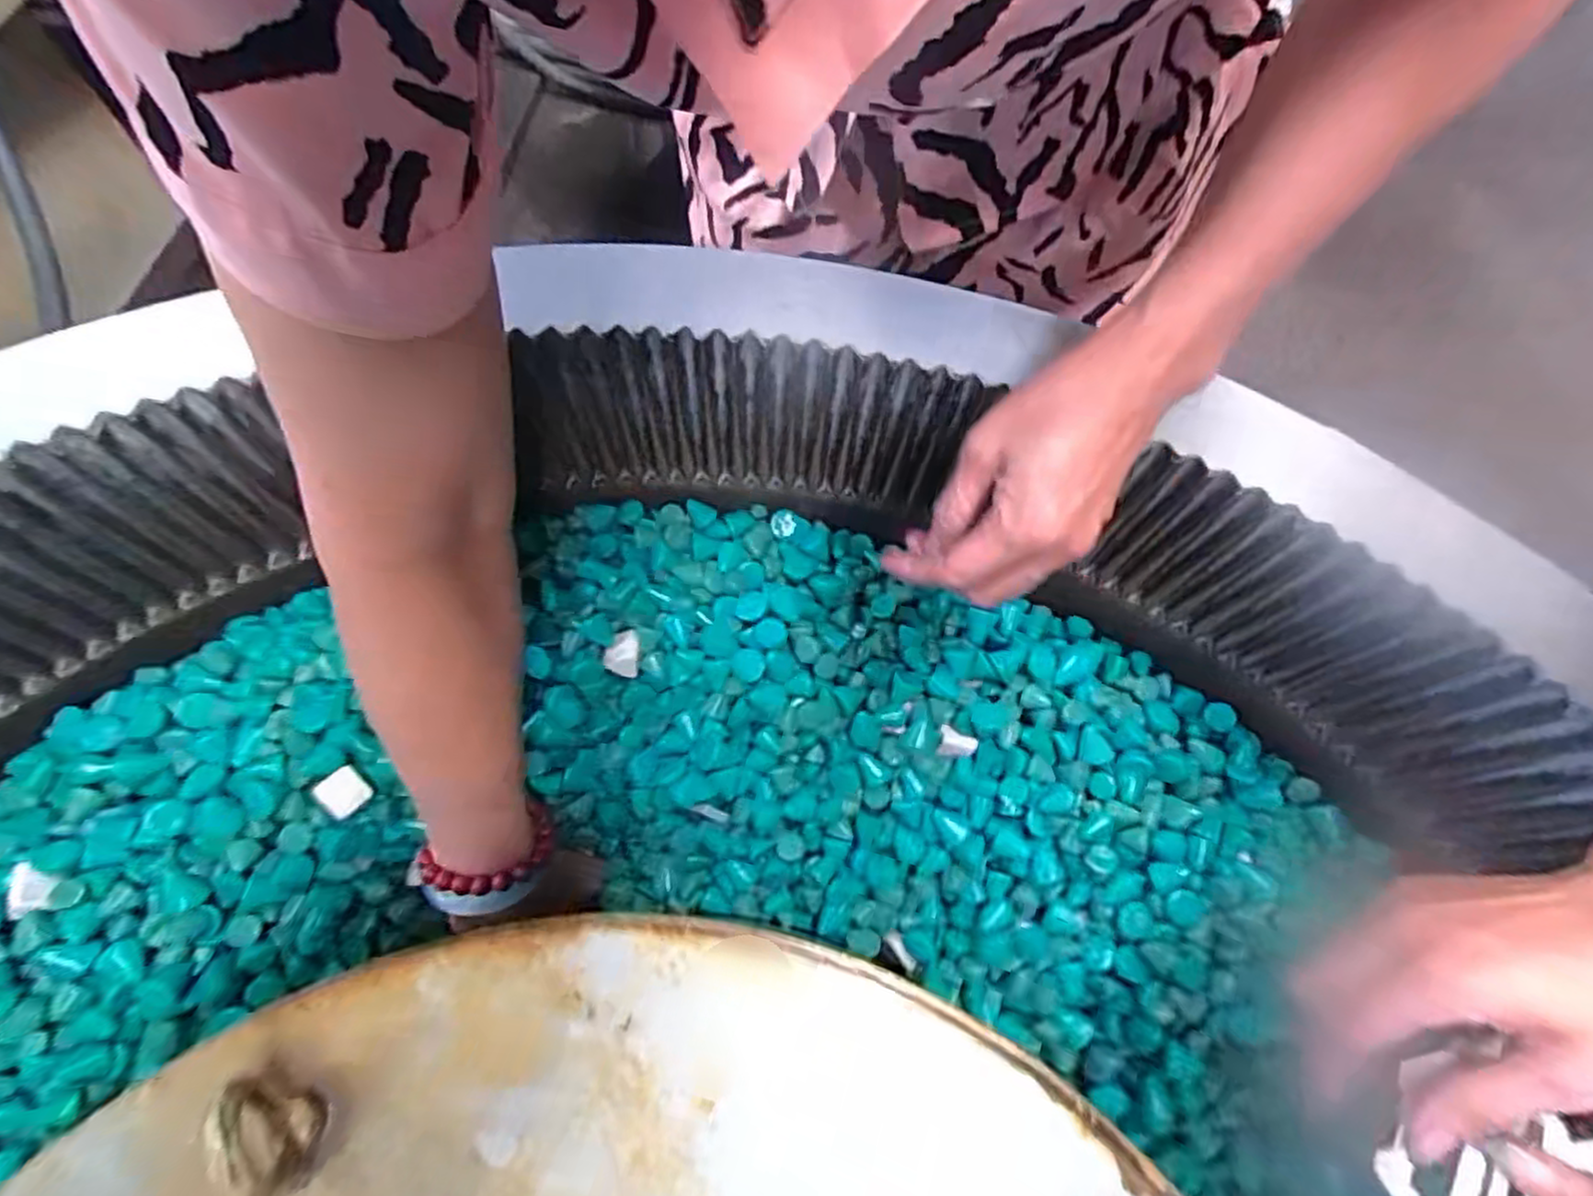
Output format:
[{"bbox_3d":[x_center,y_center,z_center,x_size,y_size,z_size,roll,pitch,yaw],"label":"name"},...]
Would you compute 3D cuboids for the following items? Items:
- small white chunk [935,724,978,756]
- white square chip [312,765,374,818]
[{"bbox_3d":[0.096,0.086,0.431,0.022,0.008,0.016,13,66,3],"label":"small white chunk"},{"bbox_3d":[-0.247,0.105,0.394,0.022,0.007,0.023,-45,108,-25],"label":"white square chip"}]

